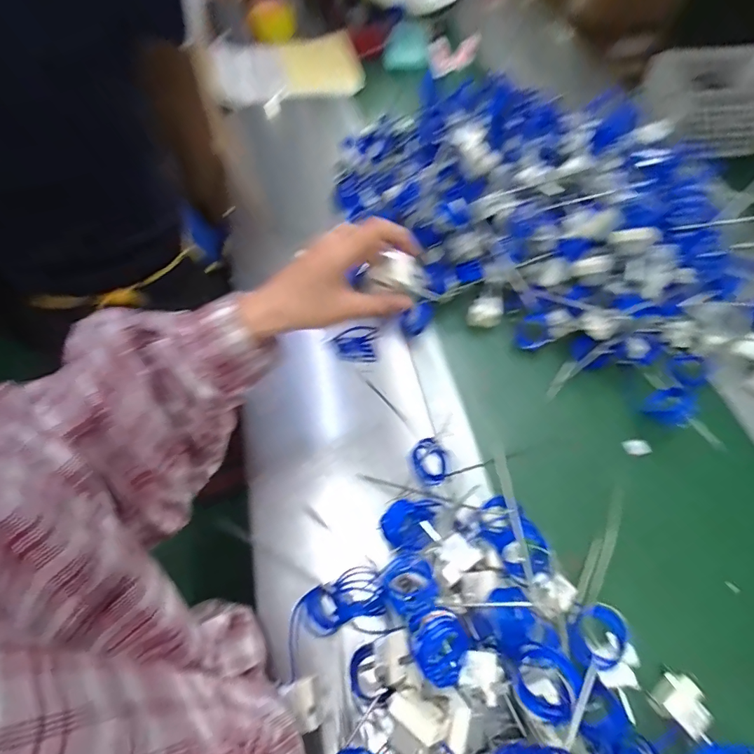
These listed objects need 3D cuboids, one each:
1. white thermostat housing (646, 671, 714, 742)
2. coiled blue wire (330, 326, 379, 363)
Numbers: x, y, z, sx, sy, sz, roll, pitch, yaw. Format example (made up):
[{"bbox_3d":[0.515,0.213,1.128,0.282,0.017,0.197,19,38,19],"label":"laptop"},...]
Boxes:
[{"bbox_3d":[0.267,0.286,0.369,0.037,0.022,0.038,-40,68,-21],"label":"white thermostat housing"},{"bbox_3d":[-0.022,-0.030,0.417,0.045,0.039,0.015,-9,61,-6],"label":"coiled blue wire"}]

